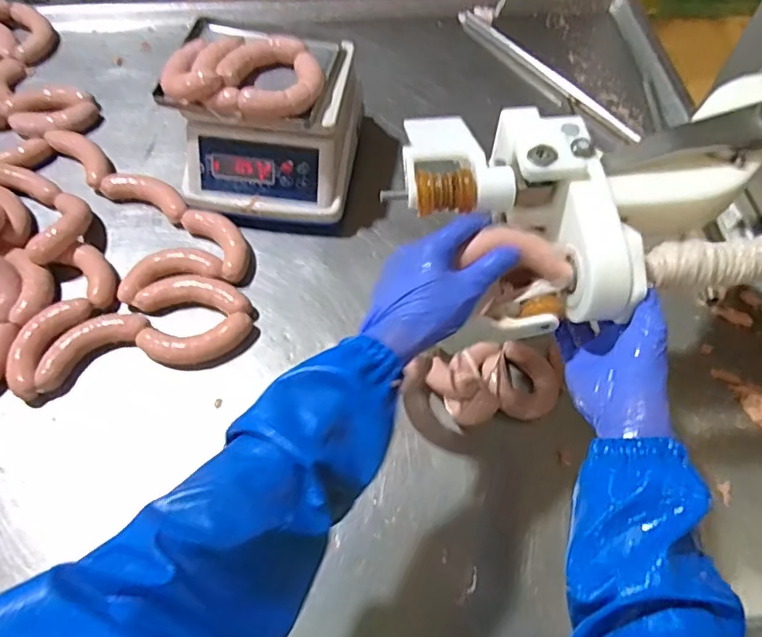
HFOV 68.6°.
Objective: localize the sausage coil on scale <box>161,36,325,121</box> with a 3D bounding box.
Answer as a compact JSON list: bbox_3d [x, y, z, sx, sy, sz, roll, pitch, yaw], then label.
[{"bbox_3d":[-0.178,-0.322,0.726,0.204,0.037,0.137,6,59,1],"label":"sausage coil on scale"}]

